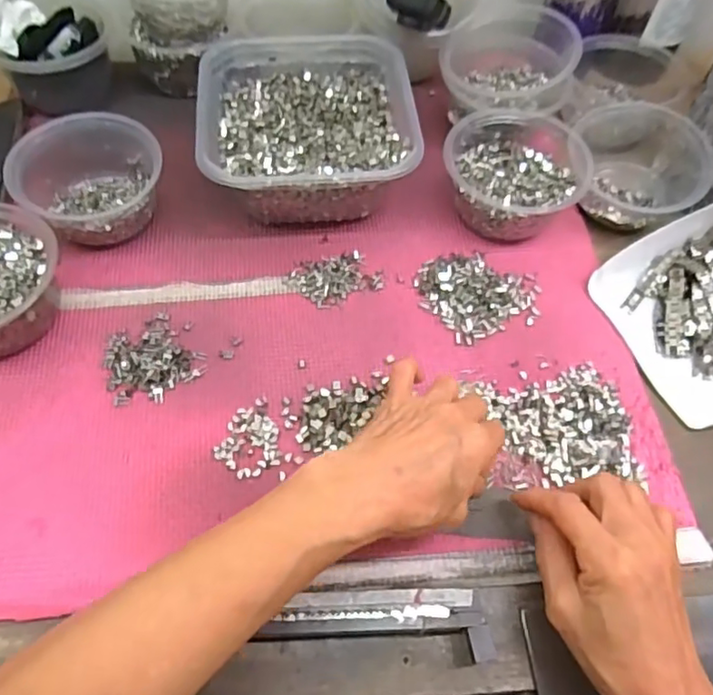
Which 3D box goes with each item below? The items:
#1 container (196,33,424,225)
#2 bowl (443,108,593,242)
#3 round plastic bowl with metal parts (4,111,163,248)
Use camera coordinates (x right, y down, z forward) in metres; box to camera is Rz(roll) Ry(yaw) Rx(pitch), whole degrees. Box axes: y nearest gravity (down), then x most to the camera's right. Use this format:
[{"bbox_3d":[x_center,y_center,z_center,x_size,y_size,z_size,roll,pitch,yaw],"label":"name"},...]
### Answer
[{"bbox_3d":[-0.042,-0.189,0.513,0.166,0.077,0.176,-6,61,-5],"label":"container"},{"bbox_3d":[0.130,-0.148,0.504,0.115,0.058,0.116,1,61,-1],"label":"bowl"},{"bbox_3d":[-0.209,-0.130,0.480,0.108,0.069,0.091,-37,68,-19],"label":"round plastic bowl with metal parts"}]

